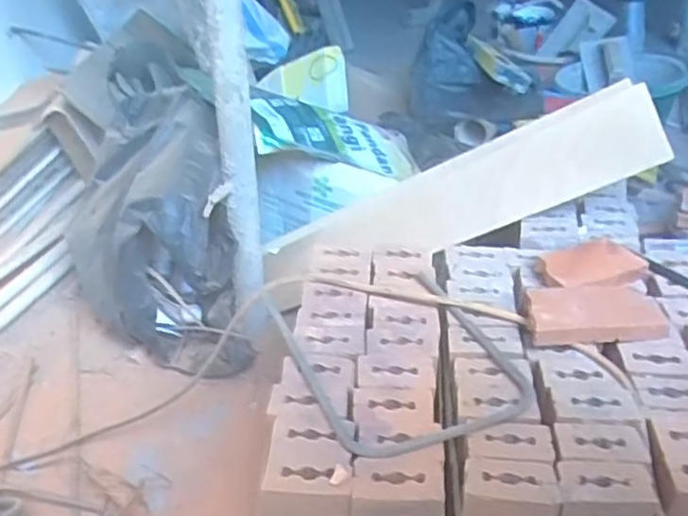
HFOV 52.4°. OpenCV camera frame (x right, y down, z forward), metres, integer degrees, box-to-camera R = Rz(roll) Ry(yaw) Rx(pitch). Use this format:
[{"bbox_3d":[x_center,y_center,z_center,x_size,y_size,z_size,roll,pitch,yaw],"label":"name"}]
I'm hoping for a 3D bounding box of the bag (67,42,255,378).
[{"bbox_3d":[-0.269,-0.042,0.960,0.208,0.296,0.332,-9,32,-15],"label":"bag"}]

